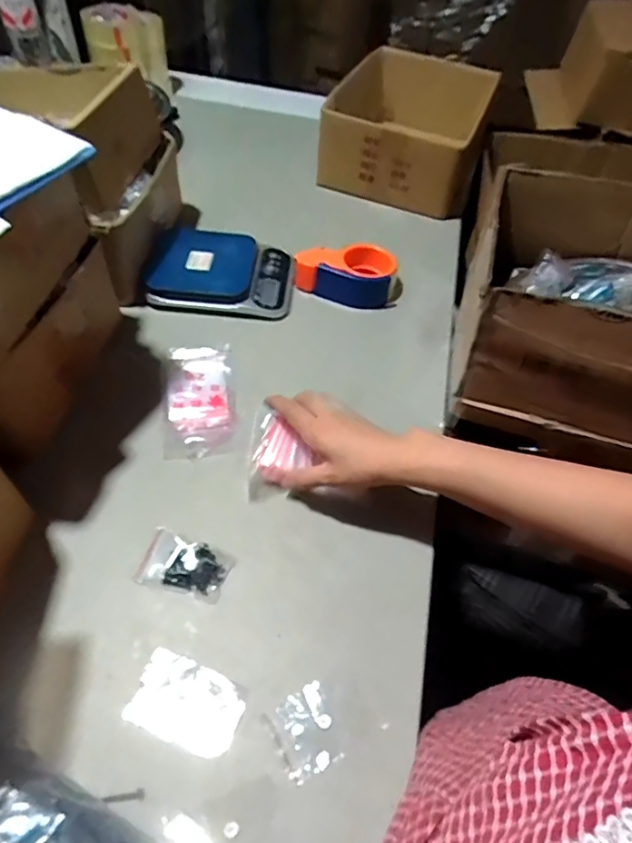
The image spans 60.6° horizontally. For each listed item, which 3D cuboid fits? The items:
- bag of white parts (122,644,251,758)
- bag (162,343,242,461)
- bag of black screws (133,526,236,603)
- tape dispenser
[{"bbox_3d":[-0.109,0.239,0.460,0.092,0.005,0.061,21,54,9],"label":"bag of white parts"},{"bbox_3d":[-0.140,-0.030,0.645,0.083,0.019,0.162,-6,54,-10],"label":"bag"},{"bbox_3d":[-0.127,0.138,0.523,0.082,0.014,0.055,19,54,8],"label":"bag of black screws"},{"bbox_3d":[0.047,-0.208,0.784,0.154,0.071,0.081,10,53,1],"label":"tape dispenser"}]

